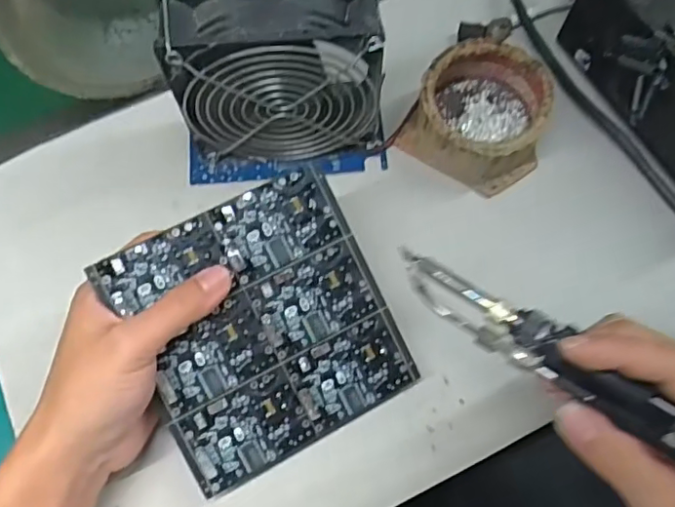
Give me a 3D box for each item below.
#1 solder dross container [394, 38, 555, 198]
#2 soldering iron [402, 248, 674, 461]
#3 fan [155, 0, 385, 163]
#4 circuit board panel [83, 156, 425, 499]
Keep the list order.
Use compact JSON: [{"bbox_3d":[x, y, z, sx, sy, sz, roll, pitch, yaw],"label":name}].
[{"bbox_3d":[0.097,-0.093,0.402,0.090,0.047,0.086,27,70,9],"label":"solder dross container"},{"bbox_3d":[0.119,0.060,0.269,0.211,0.016,0.025,32,71,17],"label":"soldering iron"},{"bbox_3d":[-0.032,-0.104,0.367,0.126,0.133,0.046,-3,68,-3],"label":"fan"},{"bbox_3d":[-0.040,0.040,0.332,0.133,0.004,0.138,-27,96,-11],"label":"circuit board panel"}]

